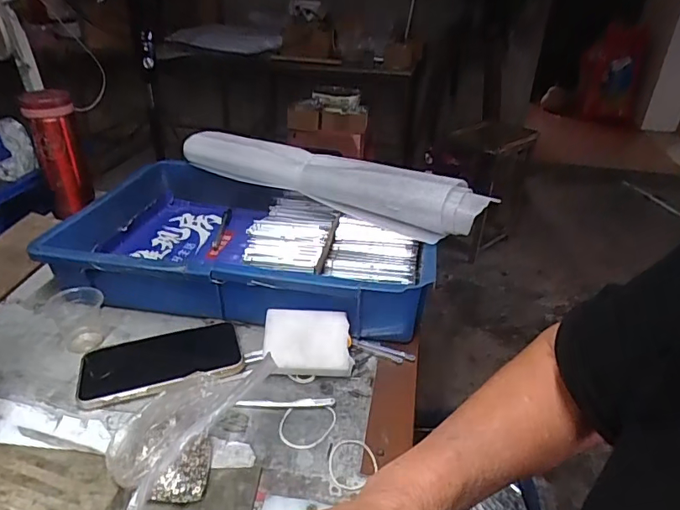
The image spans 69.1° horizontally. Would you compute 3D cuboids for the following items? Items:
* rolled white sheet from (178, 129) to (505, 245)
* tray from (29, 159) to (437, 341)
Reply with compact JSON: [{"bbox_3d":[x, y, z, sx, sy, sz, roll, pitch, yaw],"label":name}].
[{"bbox_3d":[-0.034,-0.091,0.624,0.435,0.079,0.054,18,33,25],"label":"rolled white sheet"},{"bbox_3d":[-0.104,-0.014,0.621,0.429,0.085,0.268,8,30,9],"label":"tray"}]

